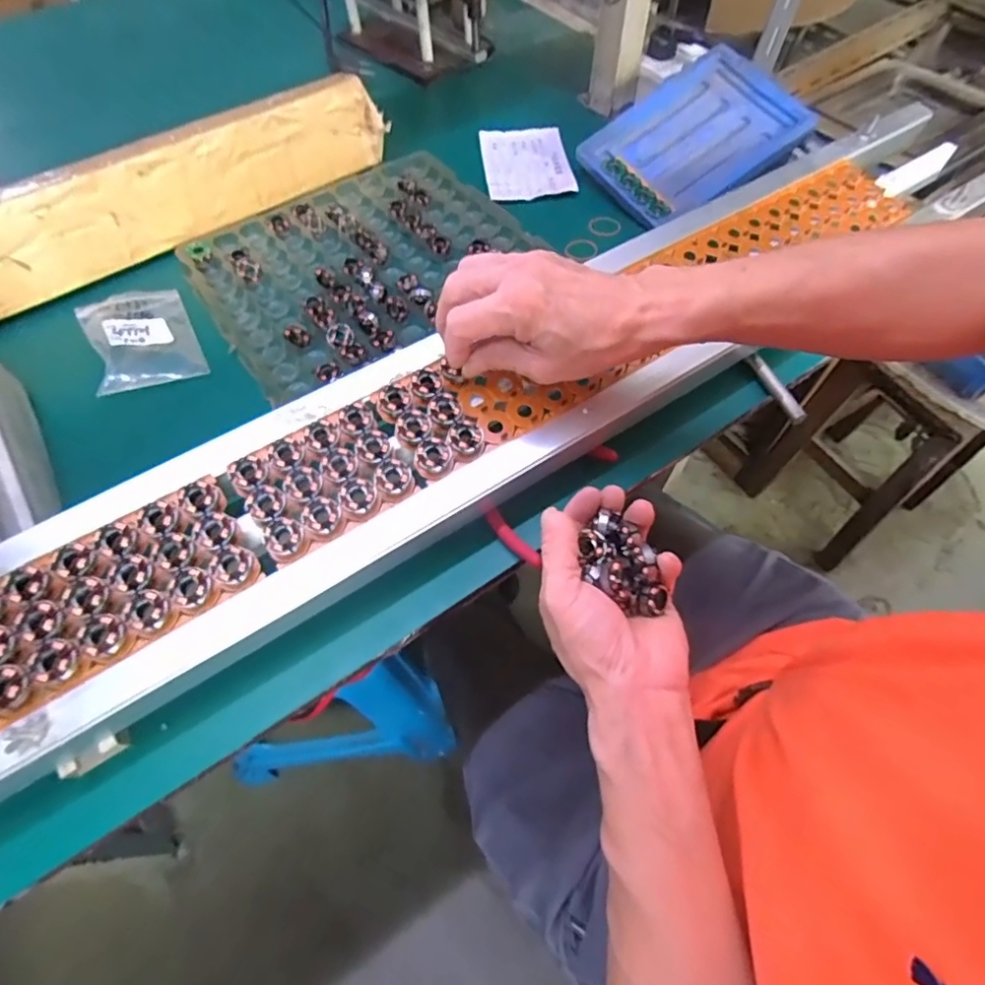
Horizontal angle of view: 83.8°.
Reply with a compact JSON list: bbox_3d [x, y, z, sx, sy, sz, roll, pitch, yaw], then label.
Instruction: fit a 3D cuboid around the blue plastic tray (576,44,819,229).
[{"bbox_3d":[0.217,-0.391,0.604,0.206,0.021,0.161,-35,74,1],"label":"blue plastic tray"}]

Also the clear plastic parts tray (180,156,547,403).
[{"bbox_3d":[-0.137,-0.244,0.568,0.317,0.016,0.257,-36,66,-19],"label":"clear plastic parts tray"}]

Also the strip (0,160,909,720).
[{"bbox_3d":[0.008,-0.080,0.401,0.798,0.023,0.083,-31,65,-16],"label":"strip"}]

